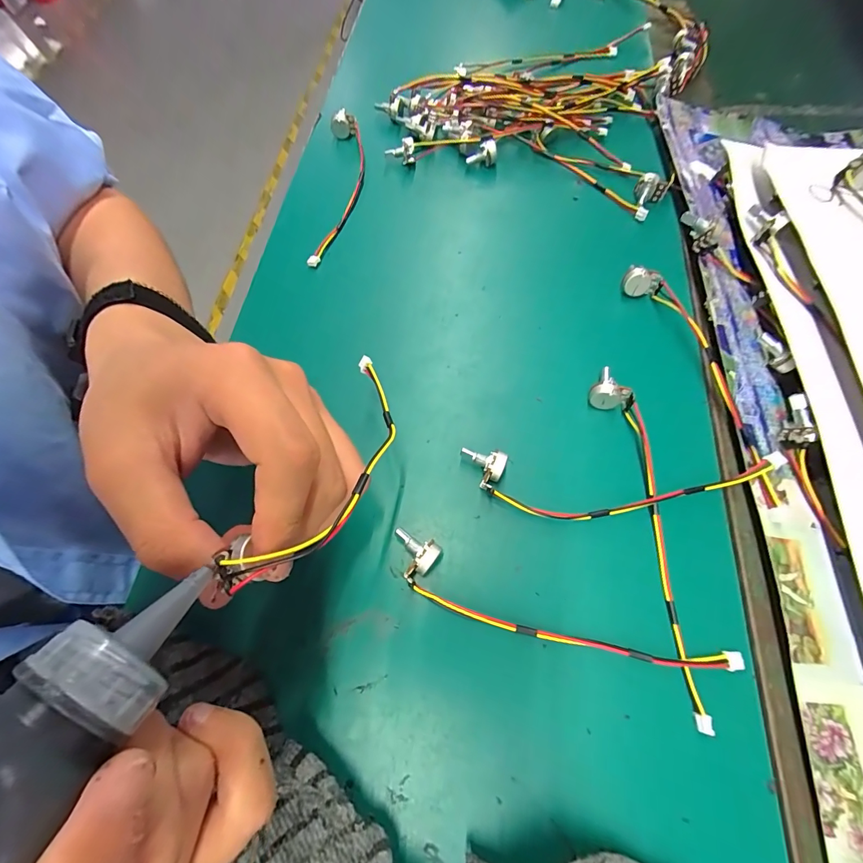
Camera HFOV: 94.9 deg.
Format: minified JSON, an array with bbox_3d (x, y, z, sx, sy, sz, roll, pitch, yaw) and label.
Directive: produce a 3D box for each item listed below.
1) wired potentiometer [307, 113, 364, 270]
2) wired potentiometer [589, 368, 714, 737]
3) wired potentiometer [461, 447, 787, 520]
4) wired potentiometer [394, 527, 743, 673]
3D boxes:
[{"bbox_3d":[-0.071,-0.195,0.311,0.031,0.018,0.159,0,67,4],"label":"wired potentiometer"},{"bbox_3d":[0.113,0.047,0.201,0.022,0.024,0.171,-8,66,0],"label":"wired potentiometer"},{"bbox_3d":[0.096,0.030,0.206,0.159,0.019,0.033,1,67,4],"label":"wired potentiometer"},{"bbox_3d":[0.057,0.087,0.183,0.164,0.017,0.026,17,69,11],"label":"wired potentiometer"}]

